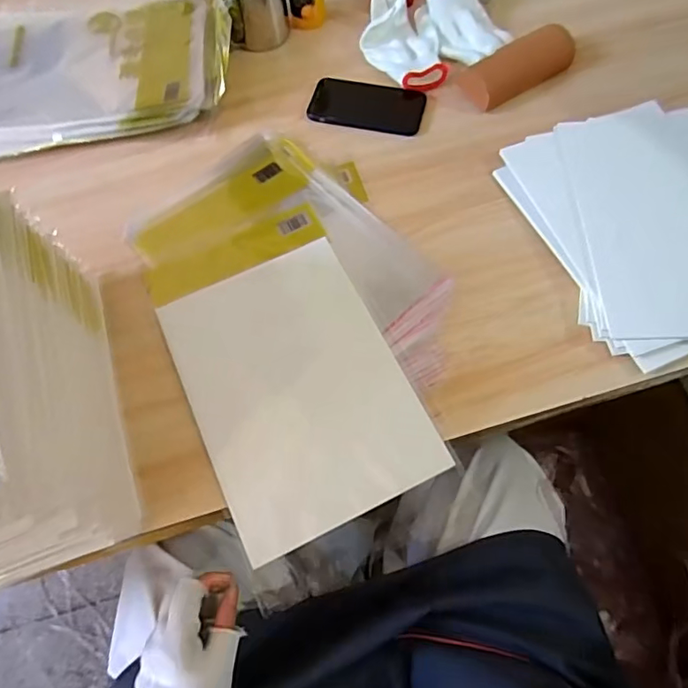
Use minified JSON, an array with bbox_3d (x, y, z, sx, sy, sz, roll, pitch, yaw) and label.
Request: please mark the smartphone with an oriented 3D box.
[{"bbox_3d":[0.032,-0.322,0.693,0.149,0.011,0.083,12,67,9],"label":"smartphone"}]

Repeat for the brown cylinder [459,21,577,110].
[{"bbox_3d":[0.227,-0.366,0.670,0.153,0.040,0.063,-29,68,-10],"label":"brown cylinder"}]

